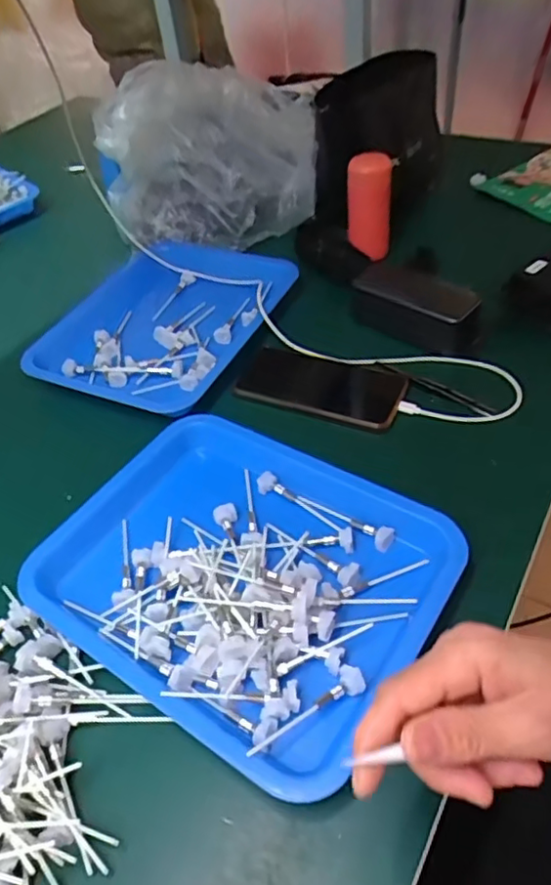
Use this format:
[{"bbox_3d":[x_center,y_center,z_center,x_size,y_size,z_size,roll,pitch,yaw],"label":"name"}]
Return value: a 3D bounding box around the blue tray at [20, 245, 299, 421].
[{"bbox_3d":[-0.129,-0.135,0.693,0.229,0.046,0.281,19,52,23],"label":"blue tray"}]

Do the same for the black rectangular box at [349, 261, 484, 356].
[{"bbox_3d":[0.147,-0.141,0.624,0.141,0.054,0.059,31,57,31],"label":"black rectangular box"}]

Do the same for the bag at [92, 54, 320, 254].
[{"bbox_3d":[-0.094,-0.374,0.795,0.283,0.167,0.216,-6,46,0],"label":"bag"}]

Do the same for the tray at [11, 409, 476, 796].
[{"bbox_3d":[-0.034,0.087,0.450,0.293,0.036,0.222,25,54,26],"label":"tray"}]

